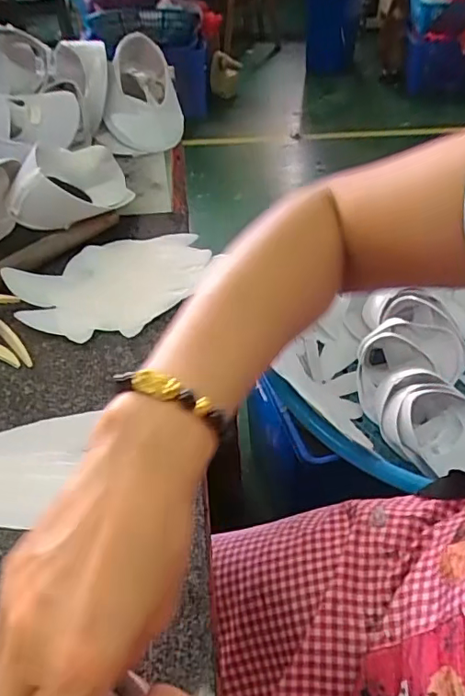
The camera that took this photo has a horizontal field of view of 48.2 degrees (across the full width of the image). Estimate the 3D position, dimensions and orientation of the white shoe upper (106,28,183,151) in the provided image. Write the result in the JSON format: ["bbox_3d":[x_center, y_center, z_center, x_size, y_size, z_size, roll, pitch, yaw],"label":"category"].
[{"bbox_3d":[-0.120,-0.347,0.697,0.098,0.112,0.144,-5,47,-3],"label":"white shoe upper"}]

